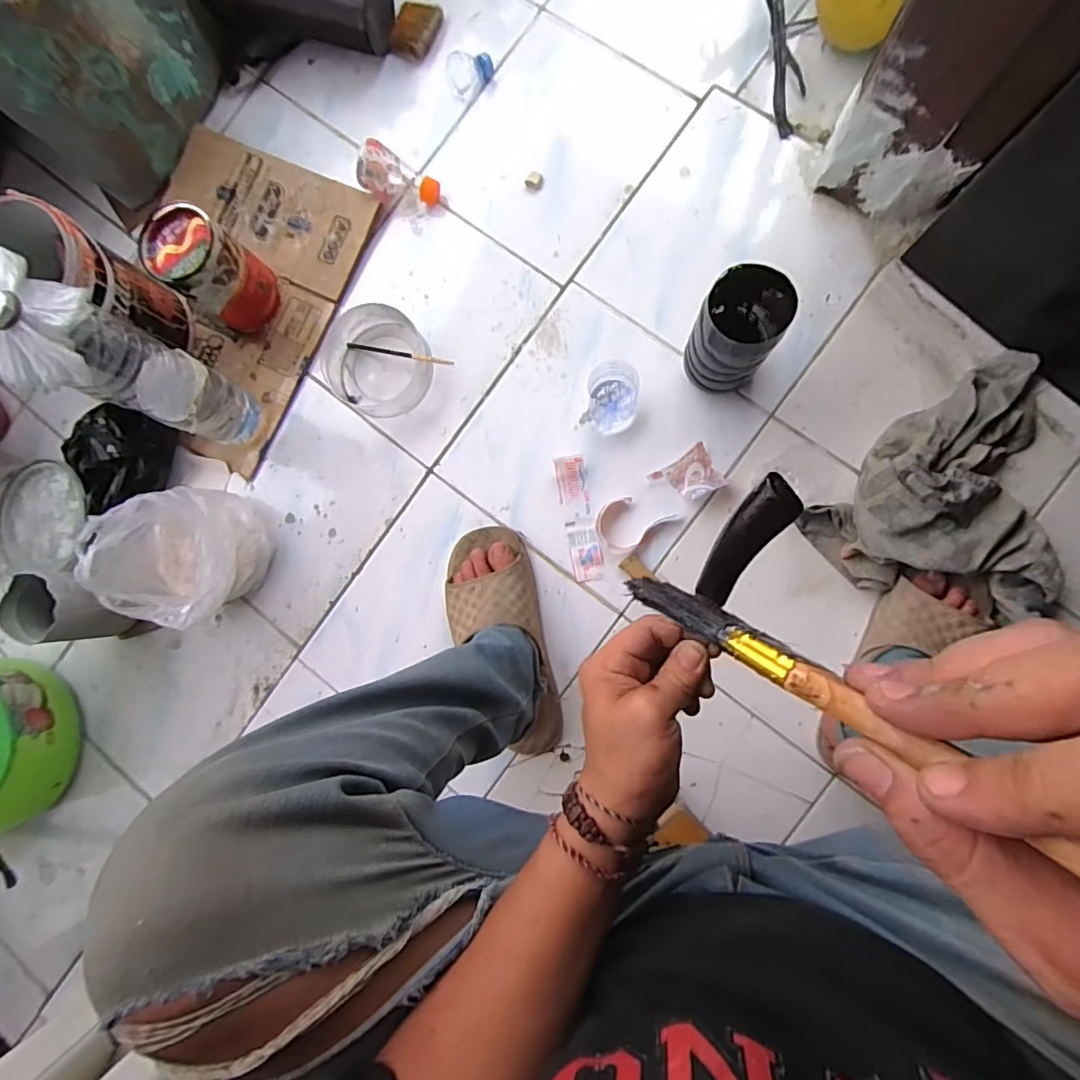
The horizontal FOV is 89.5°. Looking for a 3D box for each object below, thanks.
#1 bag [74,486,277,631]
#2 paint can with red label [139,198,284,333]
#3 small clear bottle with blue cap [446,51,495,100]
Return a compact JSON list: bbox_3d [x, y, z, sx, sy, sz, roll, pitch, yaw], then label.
[{"bbox_3d":[-0.435,0.016,0.670,0.147,0.149,0.161,7,86,9],"label":"bag"},{"bbox_3d":[-0.427,-0.349,0.714,0.110,0.126,0.100,34,91,10],"label":"paint can with red label"},{"bbox_3d":[-0.095,-0.638,0.742,0.062,0.036,0.035,-18,83,6],"label":"small clear bottle with blue cap"}]

